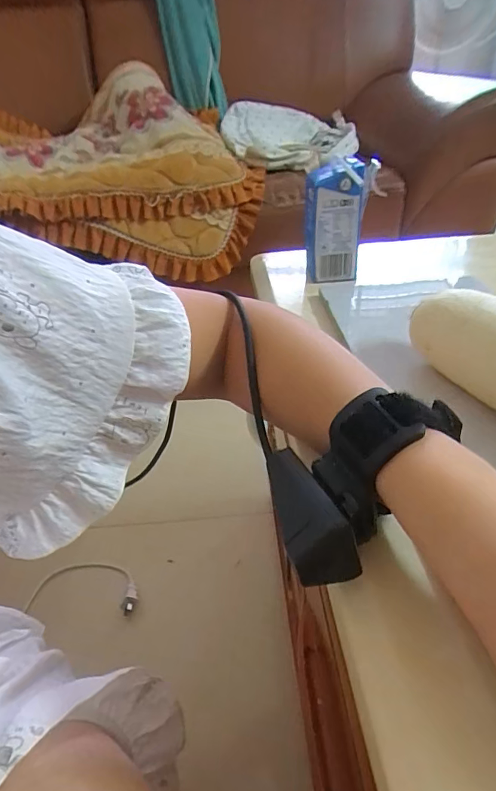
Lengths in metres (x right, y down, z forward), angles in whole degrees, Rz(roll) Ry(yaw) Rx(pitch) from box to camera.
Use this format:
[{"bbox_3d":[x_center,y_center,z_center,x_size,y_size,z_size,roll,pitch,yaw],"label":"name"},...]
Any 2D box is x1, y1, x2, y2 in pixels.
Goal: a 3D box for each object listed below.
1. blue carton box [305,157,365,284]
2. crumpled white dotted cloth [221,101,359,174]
[{"bbox_3d":[0.084,-0.167,0.446,0.056,0.106,0.040,1,38,8],"label":"blue carton box"},{"bbox_3d":[0.098,-0.730,1.252,0.326,0.119,0.419,-6,38,-2],"label":"crumpled white dotted cloth"}]

